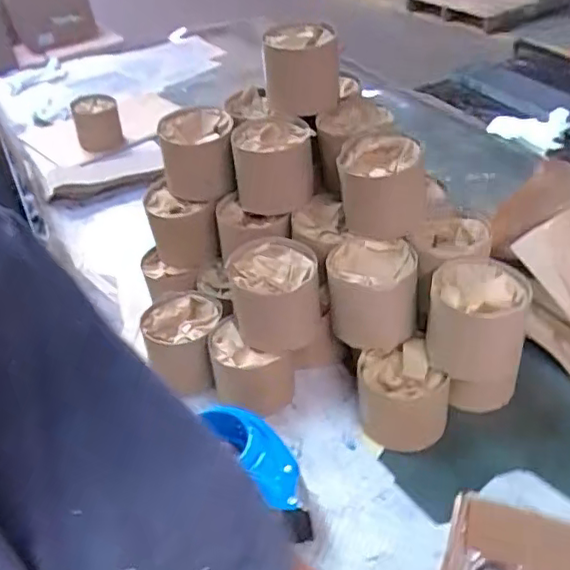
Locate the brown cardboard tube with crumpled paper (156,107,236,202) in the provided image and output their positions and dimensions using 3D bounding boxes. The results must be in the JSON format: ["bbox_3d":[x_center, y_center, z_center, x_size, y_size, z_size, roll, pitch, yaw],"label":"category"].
[{"bbox_3d":[-0.108,-0.162,0.768,0.091,0.089,0.094,-13,38,-7],"label":"brown cardboard tube with crumpled paper"}]

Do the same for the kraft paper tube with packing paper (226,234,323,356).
[{"bbox_3d":[-0.011,0.012,0.664,0.094,0.085,0.089,-7,38,1],"label":"kraft paper tube with packing paper"}]

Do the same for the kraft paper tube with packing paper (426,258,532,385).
[{"bbox_3d":[0.190,0.035,0.607,0.091,0.082,0.090,5,40,15],"label":"kraft paper tube with packing paper"}]

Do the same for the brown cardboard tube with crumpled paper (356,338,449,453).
[{"bbox_3d":[0.123,0.118,0.642,0.092,0.085,0.086,3,39,13],"label":"brown cardboard tube with crumpled paper"}]

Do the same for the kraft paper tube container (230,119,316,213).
[{"bbox_3d":[-0.013,-0.143,0.732,0.093,0.085,0.092,-7,38,1],"label":"kraft paper tube container"}]

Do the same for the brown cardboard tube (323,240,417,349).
[{"bbox_3d":[0.092,0.009,0.649,0.093,0.081,0.092,0,39,9],"label":"brown cardboard tube"}]

